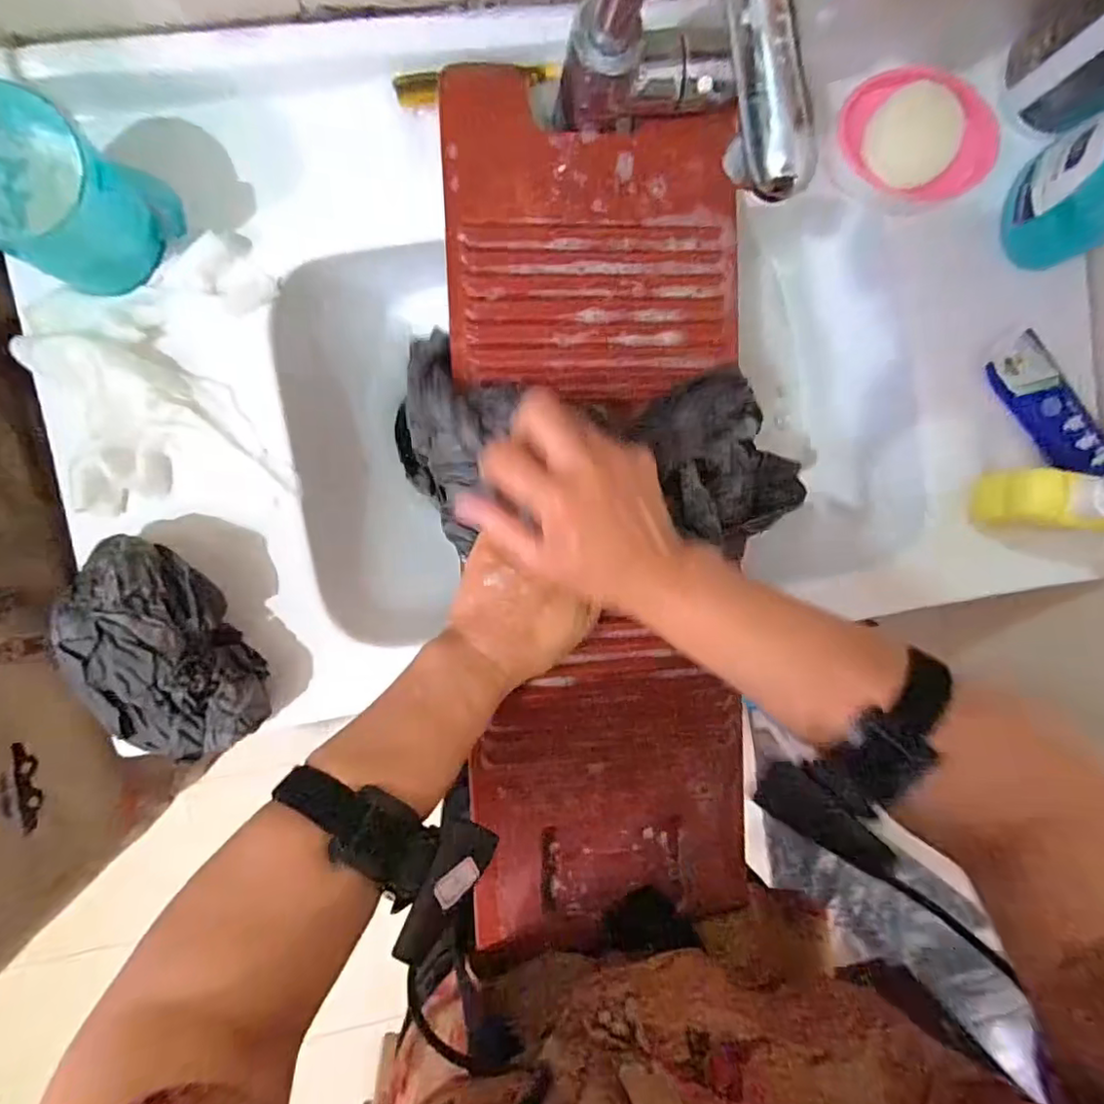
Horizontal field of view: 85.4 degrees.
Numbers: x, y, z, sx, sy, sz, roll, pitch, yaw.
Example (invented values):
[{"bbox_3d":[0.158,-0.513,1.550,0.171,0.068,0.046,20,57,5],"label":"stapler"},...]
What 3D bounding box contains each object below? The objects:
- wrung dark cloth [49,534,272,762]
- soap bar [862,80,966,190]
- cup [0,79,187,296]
[{"bbox_3d":[-0.247,0.063,0.389,0.084,0.074,0.141,-29,97,-4],"label":"wrung dark cloth"},{"bbox_3d":[0.260,-0.299,0.433,0.068,0.026,0.062,0,94,-7],"label":"soap bar"},{"bbox_3d":[-0.289,-0.206,0.357,0.088,0.093,0.081,0,94,-7],"label":"cup"}]

